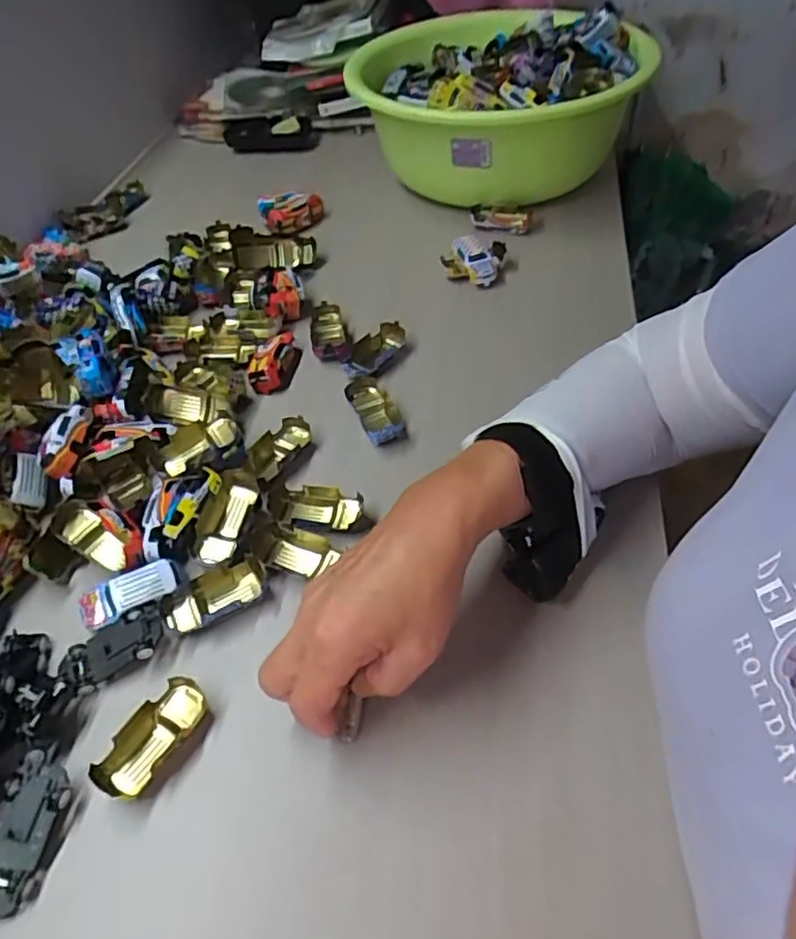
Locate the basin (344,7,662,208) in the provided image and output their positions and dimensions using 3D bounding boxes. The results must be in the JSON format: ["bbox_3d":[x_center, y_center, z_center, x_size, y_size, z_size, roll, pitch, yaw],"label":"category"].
[{"bbox_3d":[0.112,-0.412,0.746,0.310,0.129,0.312,-10,48,-4],"label":"basin"}]

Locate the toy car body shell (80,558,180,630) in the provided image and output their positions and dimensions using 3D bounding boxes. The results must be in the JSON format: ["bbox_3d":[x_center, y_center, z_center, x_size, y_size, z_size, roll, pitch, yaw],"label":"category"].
[{"bbox_3d":[-0.164,0.075,0.398,0.059,0.015,0.025,-23,50,-15],"label":"toy car body shell"}]

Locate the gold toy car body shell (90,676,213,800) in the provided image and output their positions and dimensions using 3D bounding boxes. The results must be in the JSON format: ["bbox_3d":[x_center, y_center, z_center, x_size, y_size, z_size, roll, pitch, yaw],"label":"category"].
[{"bbox_3d":[-0.131,0.143,0.348,0.031,0.016,0.063,26,55,25],"label":"gold toy car body shell"}]

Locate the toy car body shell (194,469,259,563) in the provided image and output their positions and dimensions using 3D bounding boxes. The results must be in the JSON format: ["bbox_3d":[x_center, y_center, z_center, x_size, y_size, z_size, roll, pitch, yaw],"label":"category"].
[{"bbox_3d":[-0.113,0.033,0.437,0.030,0.022,0.063,12,70,15],"label":"toy car body shell"}]

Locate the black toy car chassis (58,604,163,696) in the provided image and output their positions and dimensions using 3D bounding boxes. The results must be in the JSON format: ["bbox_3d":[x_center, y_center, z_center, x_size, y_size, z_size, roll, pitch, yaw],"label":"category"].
[{"bbox_3d":[-0.167,0.104,0.380,0.061,0.017,0.033,-22,50,-14],"label":"black toy car chassis"}]

